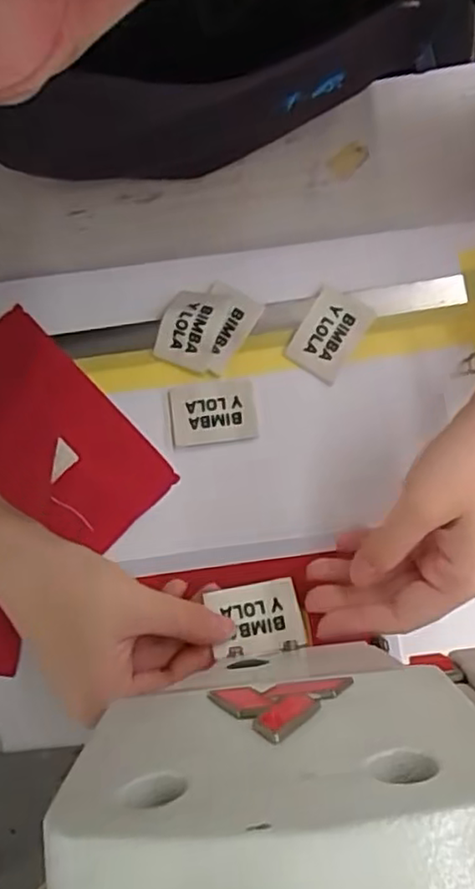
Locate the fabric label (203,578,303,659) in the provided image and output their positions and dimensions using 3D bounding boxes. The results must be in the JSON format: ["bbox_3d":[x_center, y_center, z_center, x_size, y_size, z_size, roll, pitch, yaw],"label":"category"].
[{"bbox_3d":[0.009,0.089,0.336,0.046,0.004,0.035,-8,67,-6],"label":"fabric label"}]

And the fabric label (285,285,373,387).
[{"bbox_3d":[0.053,-0.064,0.383,0.035,0.004,0.049,33,91,6],"label":"fabric label"}]

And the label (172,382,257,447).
[{"bbox_3d":[-0.015,-0.019,0.381,0.048,0.004,0.035,-6,83,5],"label":"label"}]

